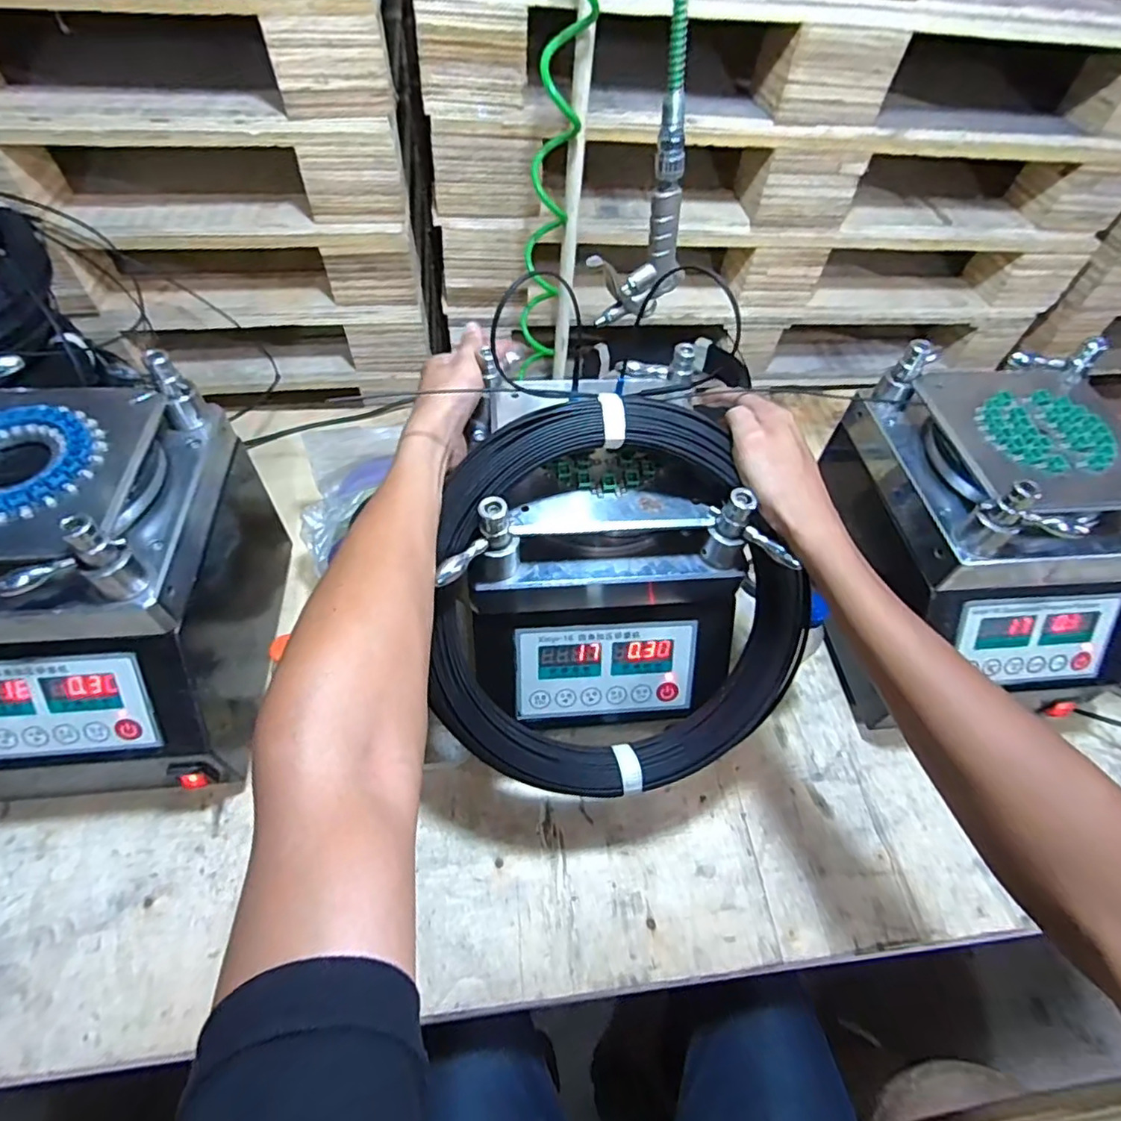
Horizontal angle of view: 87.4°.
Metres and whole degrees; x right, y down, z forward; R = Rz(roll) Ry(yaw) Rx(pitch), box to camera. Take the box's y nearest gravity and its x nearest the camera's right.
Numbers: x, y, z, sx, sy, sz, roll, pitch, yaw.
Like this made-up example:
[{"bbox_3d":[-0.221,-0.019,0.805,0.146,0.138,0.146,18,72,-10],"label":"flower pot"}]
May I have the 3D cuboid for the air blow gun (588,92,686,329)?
[{"bbox_3d":[0.075,-0.293,0.506,0.082,0.165,0.032,-21,59,-17],"label":"air blow gun"}]

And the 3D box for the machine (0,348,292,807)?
[{"bbox_3d":[-0.416,0.029,0.518,0.236,0.279,0.281,-3,55,-6],"label":"machine"}]

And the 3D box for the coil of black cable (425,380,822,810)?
[{"bbox_3d":[0.054,0.033,0.445,0.287,0.302,0.057,1,10,-10],"label":"coil of black cable"}]

